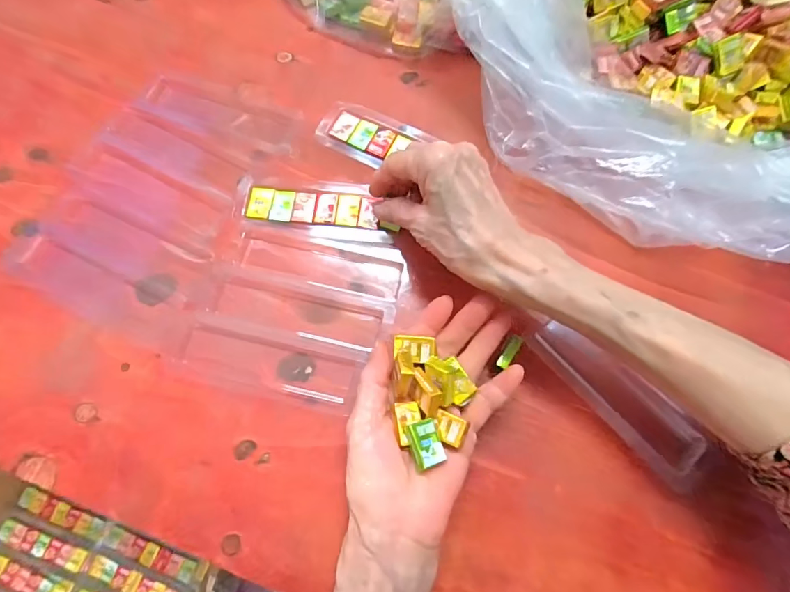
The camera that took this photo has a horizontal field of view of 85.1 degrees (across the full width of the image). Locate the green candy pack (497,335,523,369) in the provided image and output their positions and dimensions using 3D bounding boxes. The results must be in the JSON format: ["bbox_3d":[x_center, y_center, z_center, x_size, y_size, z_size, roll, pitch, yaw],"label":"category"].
[{"bbox_3d":[0.077,0.039,0.293,0.009,0.011,0.024,31,76,10],"label":"green candy pack"}]

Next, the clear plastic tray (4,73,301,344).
[{"bbox_3d":[-0.190,-0.085,0.344,0.155,0.010,0.212,22,74,8],"label":"clear plastic tray"}]

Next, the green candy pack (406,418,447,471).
[{"bbox_3d":[0.018,0.083,0.245,0.020,0.007,0.023,-7,64,-29],"label":"green candy pack"}]

